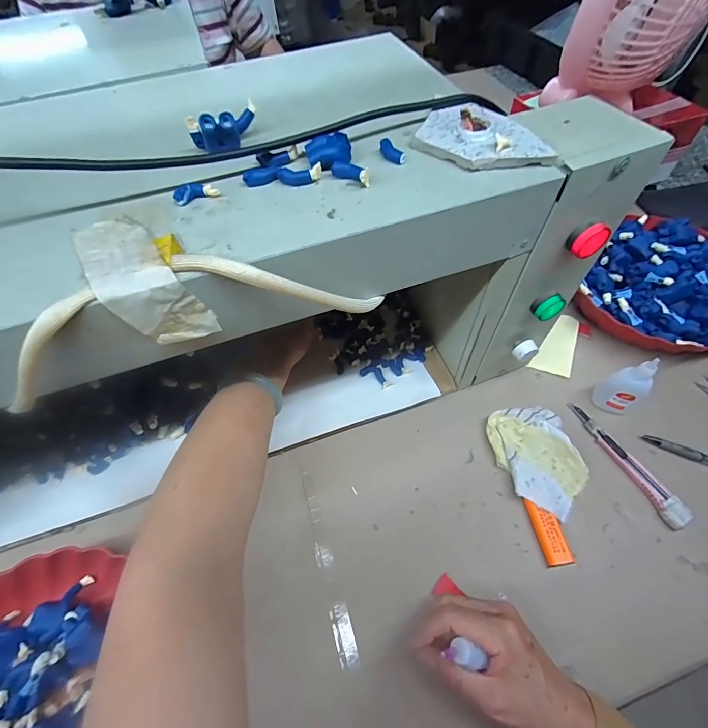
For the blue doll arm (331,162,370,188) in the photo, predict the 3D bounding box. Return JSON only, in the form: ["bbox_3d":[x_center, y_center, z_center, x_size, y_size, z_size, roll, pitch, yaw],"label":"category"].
[{"bbox_3d":[-0.001,-0.126,0.239,0.028,0.008,0.010,27,63,19],"label":"blue doll arm"}]

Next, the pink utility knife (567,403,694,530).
[{"bbox_3d":[0.300,0.102,0.398,0.019,0.018,0.148,-22,59,-11],"label":"pink utility knife"}]

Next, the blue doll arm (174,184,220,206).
[{"bbox_3d":[-0.103,-0.112,0.236,0.028,0.008,0.009,-19,59,-9],"label":"blue doll arm"}]

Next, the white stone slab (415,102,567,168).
[{"bbox_3d":[0.090,-0.156,0.248,0.063,0.013,0.095,-39,64,-20],"label":"white stone slab"}]

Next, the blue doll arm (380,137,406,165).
[{"bbox_3d":[0.025,-0.147,0.250,0.009,0.005,0.024,-31,61,-16],"label":"blue doll arm"}]

